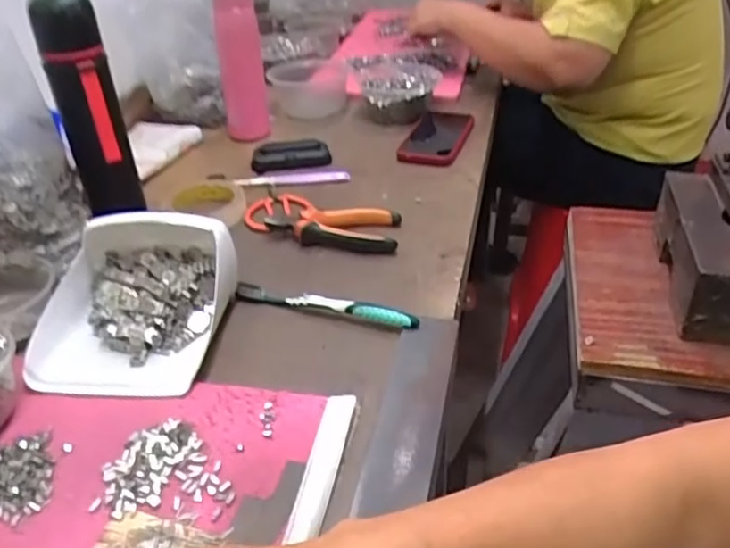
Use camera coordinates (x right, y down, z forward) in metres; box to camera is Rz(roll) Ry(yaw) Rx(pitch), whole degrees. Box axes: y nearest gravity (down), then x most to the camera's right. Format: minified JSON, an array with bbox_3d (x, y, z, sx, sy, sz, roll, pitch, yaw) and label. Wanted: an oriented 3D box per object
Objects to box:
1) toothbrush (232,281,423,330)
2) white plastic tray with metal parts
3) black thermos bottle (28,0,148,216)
[{"bbox_3d":[-0.040,0.028,0.612,0.183,0.023,0.011,9,36,17],"label":"toothbrush"},{"bbox_3d":[-0.206,0.017,0.573,0.159,0.078,0.172,3,36,6],"label":"white plastic tray with metal parts"},{"bbox_3d":[-0.300,-0.175,0.707,0.063,0.241,0.055,-15,38,-17],"label":"black thermos bottle"}]

